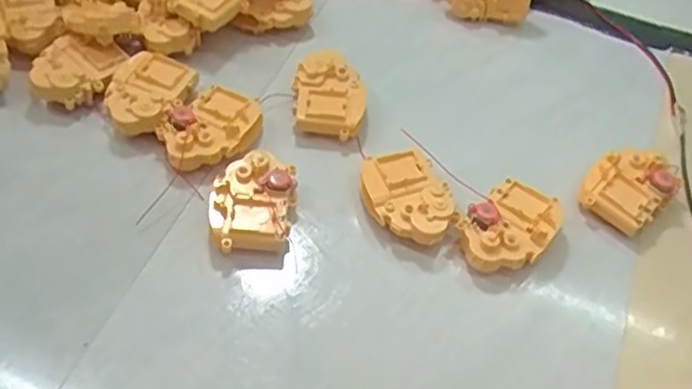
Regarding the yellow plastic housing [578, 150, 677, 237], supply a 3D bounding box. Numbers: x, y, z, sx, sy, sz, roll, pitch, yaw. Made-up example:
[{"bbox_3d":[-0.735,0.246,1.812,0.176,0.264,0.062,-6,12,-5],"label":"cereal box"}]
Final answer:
[{"bbox_3d":[0.273,-0.008,0.656,0.069,0.030,0.096,40,59,21],"label":"yellow plastic housing"}]

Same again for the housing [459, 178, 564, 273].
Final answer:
[{"bbox_3d":[0.150,0.031,0.619,0.105,0.034,0.071,-36,64,-28],"label":"housing"}]

